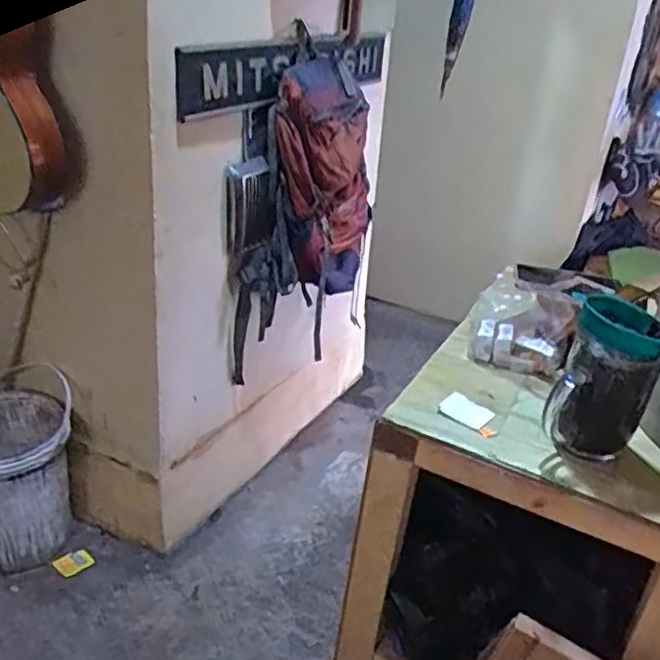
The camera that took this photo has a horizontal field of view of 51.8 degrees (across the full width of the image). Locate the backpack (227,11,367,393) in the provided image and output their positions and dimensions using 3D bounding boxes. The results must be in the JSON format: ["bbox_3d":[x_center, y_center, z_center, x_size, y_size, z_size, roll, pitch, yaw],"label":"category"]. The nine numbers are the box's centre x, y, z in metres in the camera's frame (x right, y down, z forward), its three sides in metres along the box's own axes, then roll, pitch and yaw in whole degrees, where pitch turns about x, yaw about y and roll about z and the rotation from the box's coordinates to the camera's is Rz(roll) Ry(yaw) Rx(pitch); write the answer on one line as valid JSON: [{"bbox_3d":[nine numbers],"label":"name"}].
[{"bbox_3d":[-0.065,-0.293,1.752,0.227,0.701,0.425,14,29,18],"label":"backpack"}]

